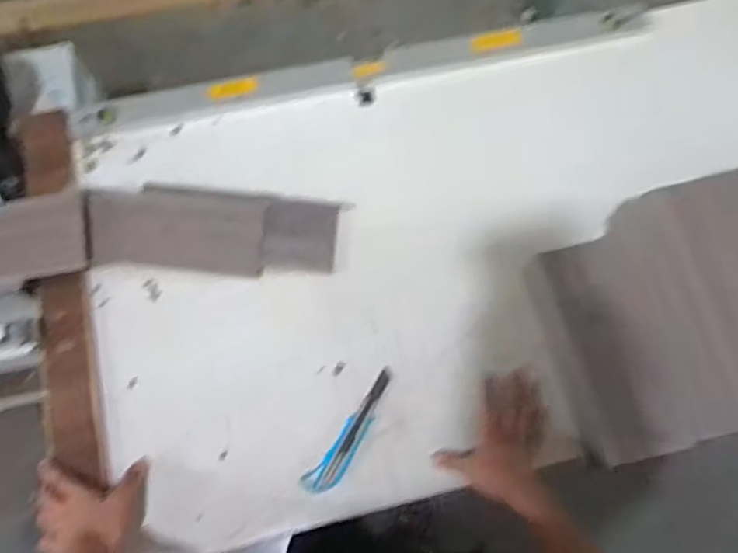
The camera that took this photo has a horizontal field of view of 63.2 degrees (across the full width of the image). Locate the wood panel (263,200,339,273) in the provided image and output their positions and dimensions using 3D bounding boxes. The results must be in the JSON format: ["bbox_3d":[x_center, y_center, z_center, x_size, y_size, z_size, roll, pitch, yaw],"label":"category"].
[{"bbox_3d":[-0.104,-0.062,0.912,0.108,0.006,0.109,7,82,-12],"label":"wood panel"}]

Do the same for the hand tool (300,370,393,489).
[{"bbox_3d":[-0.018,0.215,0.831,0.040,0.030,0.192,36,74,9],"label":"hand tool"}]

